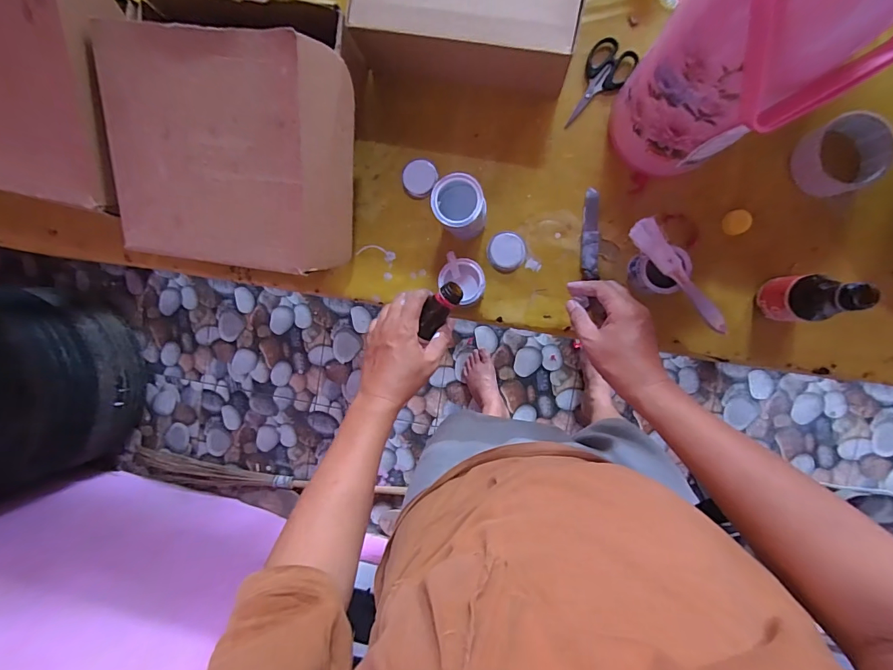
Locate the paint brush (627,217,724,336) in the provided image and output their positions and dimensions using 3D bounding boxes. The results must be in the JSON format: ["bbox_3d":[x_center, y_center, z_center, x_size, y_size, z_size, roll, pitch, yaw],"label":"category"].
[{"bbox_3d":[0.273,-0.067,0.496,0.029,0.009,0.159,-36,90,9],"label":"paint brush"}]

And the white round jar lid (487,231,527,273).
[{"bbox_3d":[0.082,-0.112,0.569,0.050,0.014,0.054,1,95,7],"label":"white round jar lid"}]

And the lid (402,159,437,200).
[{"bbox_3d":[-0.037,-0.215,0.578,0.045,0.011,0.052,24,98,4],"label":"lid"}]

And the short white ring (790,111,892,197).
[{"bbox_3d":[0.469,-0.212,0.501,0.088,0.036,0.086,-25,92,9],"label":"short white ring"}]

